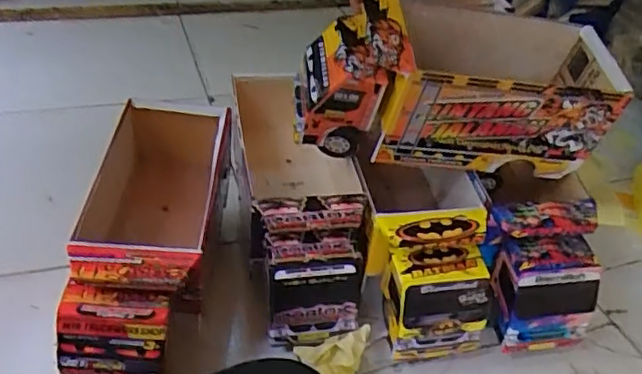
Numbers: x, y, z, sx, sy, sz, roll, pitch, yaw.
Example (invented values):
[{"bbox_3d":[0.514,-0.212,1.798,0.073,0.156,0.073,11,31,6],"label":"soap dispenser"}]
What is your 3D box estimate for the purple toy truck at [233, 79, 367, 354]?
[{"bbox_3d":[-0.023,0.019,0.774,0.125,0.151,0.325,0,38,-7],"label":"purple toy truck"}]

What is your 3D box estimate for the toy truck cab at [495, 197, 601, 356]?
[{"bbox_3d":[0.246,0.113,0.699,0.117,0.181,0.084,0,38,-8],"label":"toy truck cab"}]

